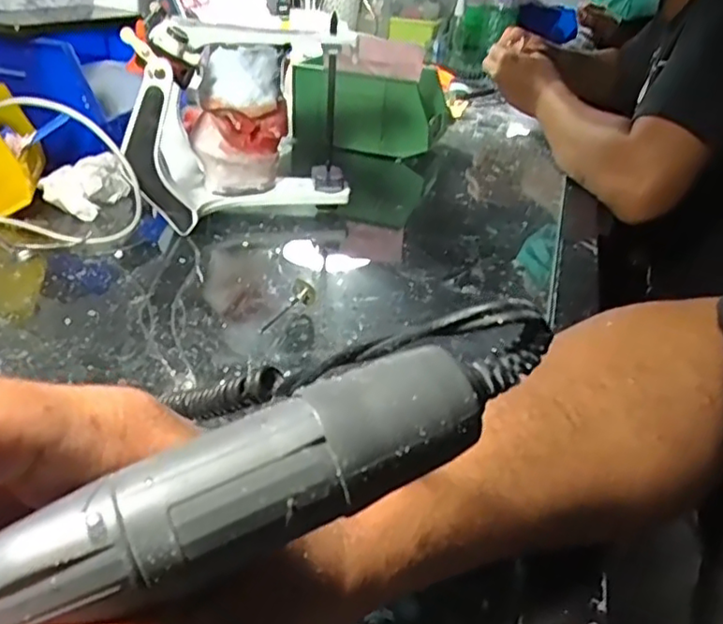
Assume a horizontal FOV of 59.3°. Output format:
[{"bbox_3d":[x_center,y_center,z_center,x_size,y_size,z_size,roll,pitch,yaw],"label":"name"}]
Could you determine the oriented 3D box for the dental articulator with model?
[{"bbox_3d":[-0.090,-0.146,0.511,0.161,0.151,0.141,2,30,-6],"label":"dental articulator with model"}]

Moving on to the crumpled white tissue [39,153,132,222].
[{"bbox_3d":[-0.228,-0.104,0.526,0.066,0.041,0.044,-8,32,-20],"label":"crumpled white tissue"}]

